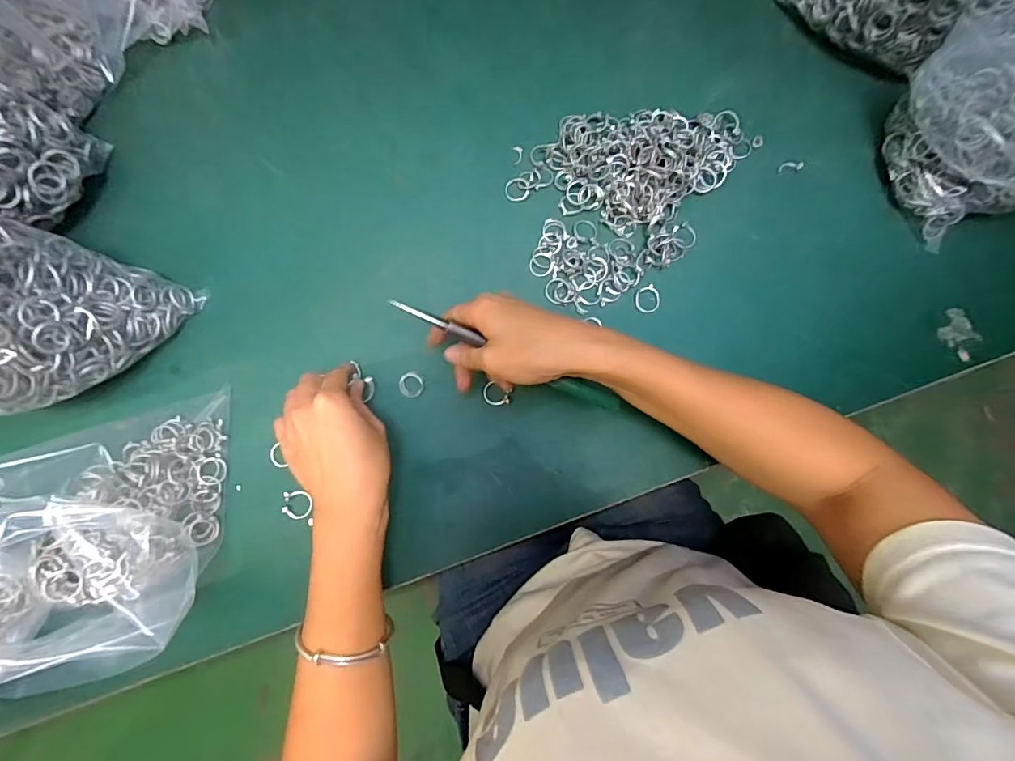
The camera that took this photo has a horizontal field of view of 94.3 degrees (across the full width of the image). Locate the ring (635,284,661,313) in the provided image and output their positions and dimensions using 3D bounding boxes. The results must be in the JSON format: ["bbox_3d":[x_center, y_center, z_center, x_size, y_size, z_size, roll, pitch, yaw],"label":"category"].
[{"bbox_3d":[0.125,-0.072,0.419,0.021,0.005,0.023,0,81,2],"label":"ring"}]

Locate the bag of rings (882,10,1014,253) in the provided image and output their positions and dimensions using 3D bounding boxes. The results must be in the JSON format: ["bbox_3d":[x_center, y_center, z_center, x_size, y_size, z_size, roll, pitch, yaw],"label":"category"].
[{"bbox_3d":[0.412,-0.207,0.384,0.143,0.109,0.147,-2,81,1],"label":"bag of rings"}]

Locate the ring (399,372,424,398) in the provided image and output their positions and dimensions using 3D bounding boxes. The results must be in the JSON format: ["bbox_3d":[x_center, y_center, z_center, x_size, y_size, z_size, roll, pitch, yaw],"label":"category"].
[{"bbox_3d":[-0.082,0.004,0.405,0.021,0.008,0.022,0,81,2],"label":"ring"}]

